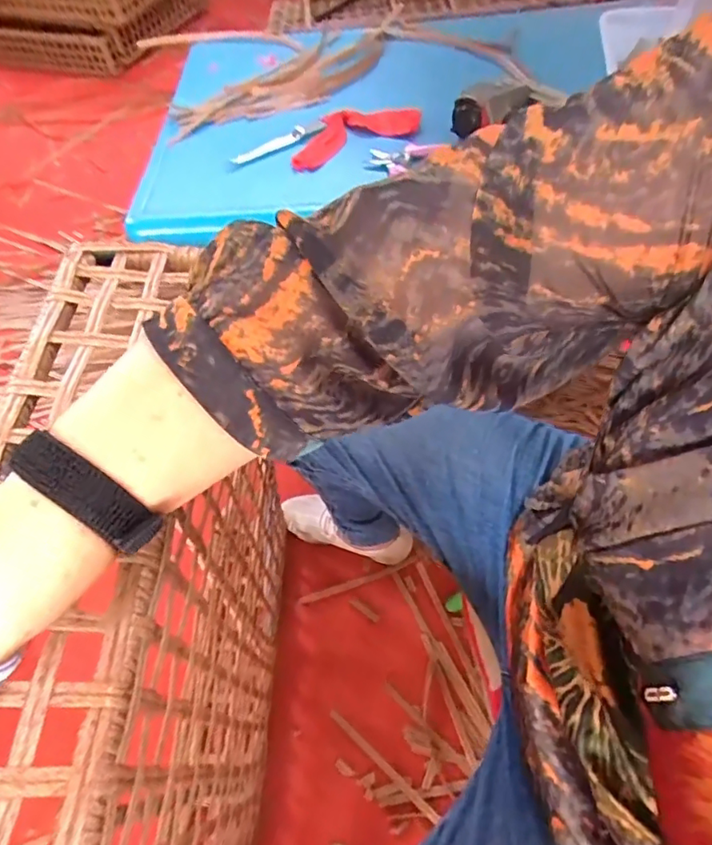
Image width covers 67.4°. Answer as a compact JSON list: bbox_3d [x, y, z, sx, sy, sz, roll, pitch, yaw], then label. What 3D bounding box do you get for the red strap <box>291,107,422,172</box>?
[{"bbox_3d":[-0.011,-0.423,0.775,0.195,0.035,0.096,-20,58,-9],"label":"red strap"}]

